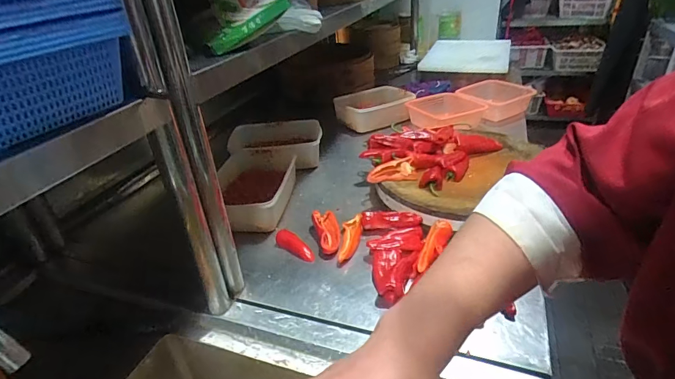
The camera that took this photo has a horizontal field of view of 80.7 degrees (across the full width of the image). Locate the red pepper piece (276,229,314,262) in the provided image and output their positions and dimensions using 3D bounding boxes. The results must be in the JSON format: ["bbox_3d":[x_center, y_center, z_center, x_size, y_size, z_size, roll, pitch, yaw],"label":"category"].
[{"bbox_3d":[-0.088,0.115,0.817,0.035,0.023,0.109,-26,37,-31],"label":"red pepper piece"}]

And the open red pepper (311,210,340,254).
[{"bbox_3d":[-0.019,0.088,0.836,0.052,0.036,0.120,-10,31,-8],"label":"open red pepper"}]

